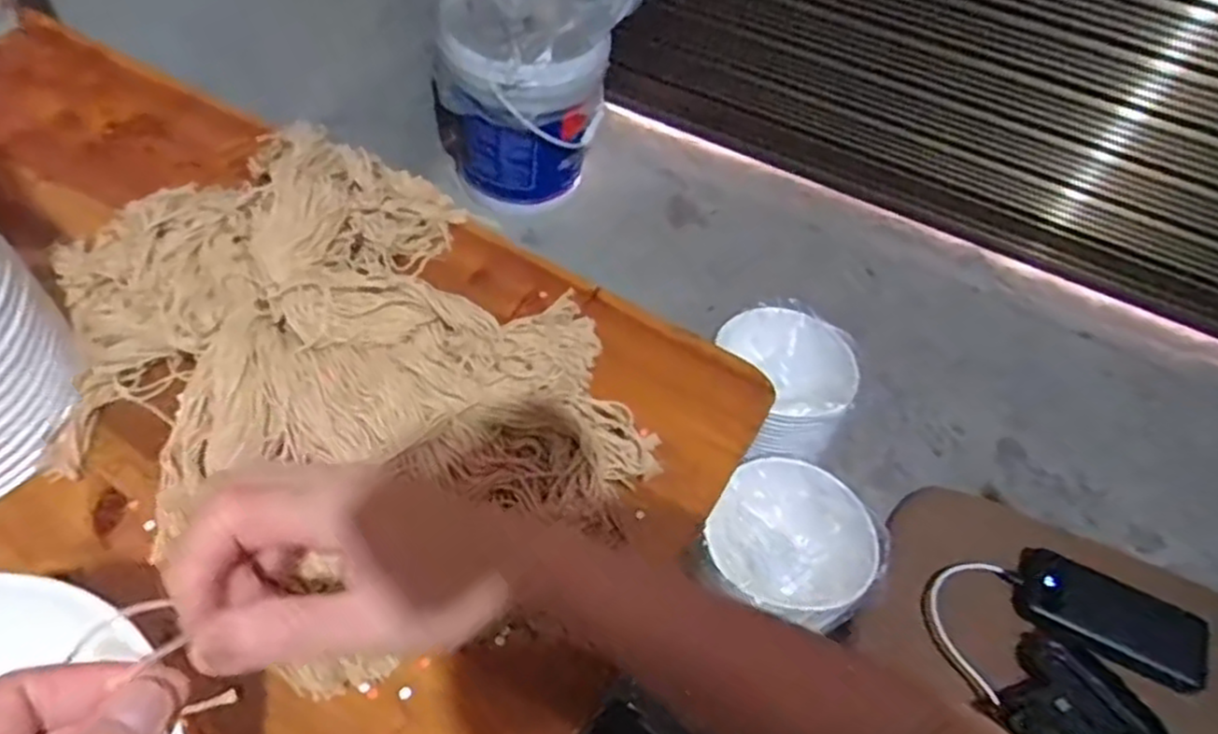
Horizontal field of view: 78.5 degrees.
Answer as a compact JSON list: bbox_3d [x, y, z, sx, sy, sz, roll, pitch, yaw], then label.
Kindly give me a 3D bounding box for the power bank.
[{"bbox_3d":[0.477,0.236,0.708,0.168,0.022,0.078,25,55,13],"label":"power bank"}]

